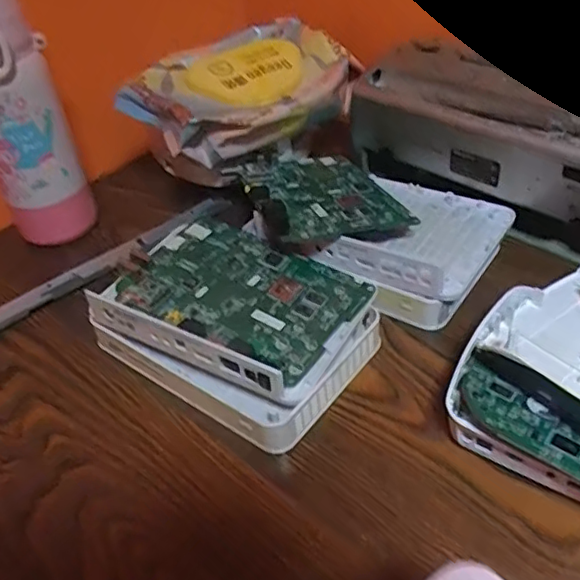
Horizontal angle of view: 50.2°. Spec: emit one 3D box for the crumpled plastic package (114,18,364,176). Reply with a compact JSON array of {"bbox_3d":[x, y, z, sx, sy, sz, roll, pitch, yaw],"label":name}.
[{"bbox_3d":[-0.034,-0.159,0.533,0.200,0.085,0.106,-32,47,-26],"label":"crumpled plastic package"}]

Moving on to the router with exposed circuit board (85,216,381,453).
[{"bbox_3d":[-0.037,0.019,0.427,0.171,0.051,0.130,24,49,30],"label":"router with exposed circuit board"}]

